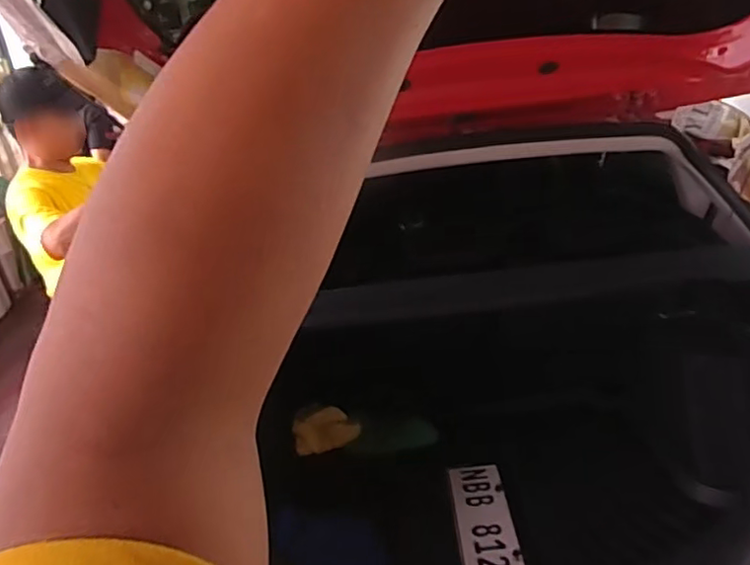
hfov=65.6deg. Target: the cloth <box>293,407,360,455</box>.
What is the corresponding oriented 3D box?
[{"bbox_3d":[-0.144,0.420,1.660,0.187,0.116,0.047,-15,-10,16],"label":"cloth"}]

